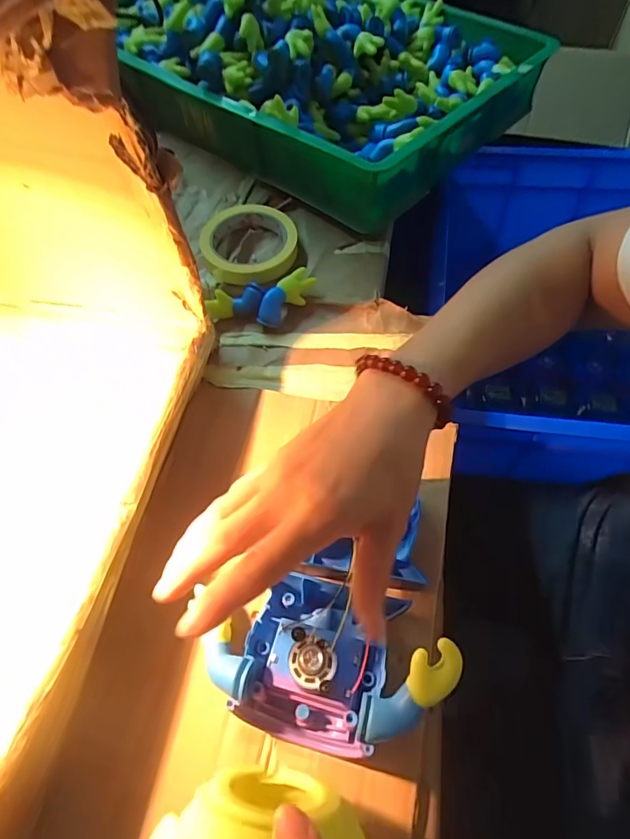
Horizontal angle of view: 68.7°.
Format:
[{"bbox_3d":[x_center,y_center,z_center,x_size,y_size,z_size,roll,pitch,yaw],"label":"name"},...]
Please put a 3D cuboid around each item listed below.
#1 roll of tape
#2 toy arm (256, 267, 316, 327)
[{"bbox_3d":[-0.069,-0.187,0.490,0.100,0.020,0.103,-1,61,3],"label":"roll of tape"},{"bbox_3d":[-0.029,-0.119,0.451,0.028,0.024,0.067,38,69,21],"label":"toy arm"}]

